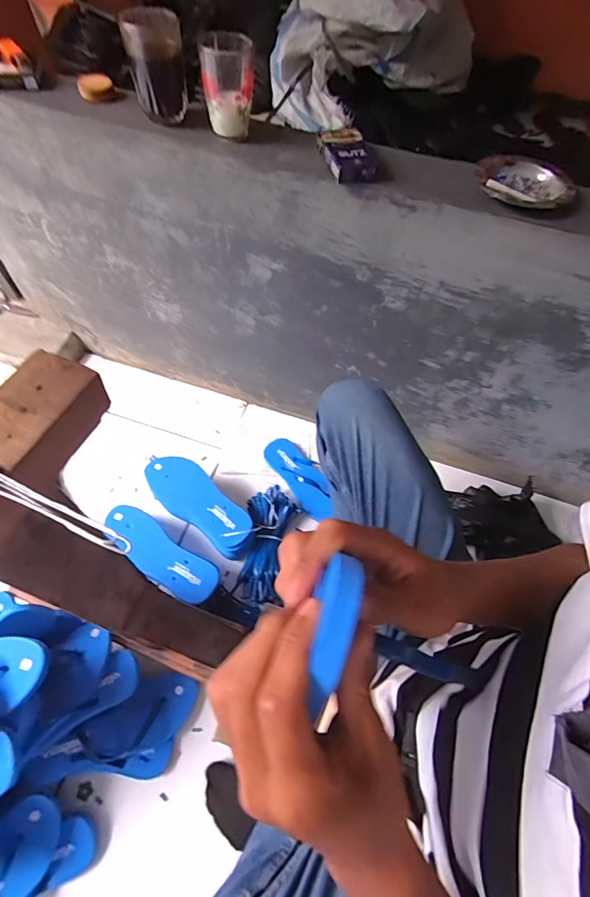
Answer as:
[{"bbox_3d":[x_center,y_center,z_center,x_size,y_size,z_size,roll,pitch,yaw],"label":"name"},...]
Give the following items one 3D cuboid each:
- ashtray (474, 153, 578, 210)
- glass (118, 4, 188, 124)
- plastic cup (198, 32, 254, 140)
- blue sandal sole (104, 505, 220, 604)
[{"bbox_3d":[0.286,-0.330,0.517,0.118,0.025,0.110,18,62,8],"label":"ashtray"},{"bbox_3d":[-0.179,-0.496,0.537,0.067,0.095,0.071,-8,62,-7],"label":"glass"},{"bbox_3d":[-0.085,-0.472,0.537,0.062,0.088,0.073,-4,61,-4],"label":"plastic cup"},{"bbox_3d":[-0.239,0.184,0.731,0.238,0.025,0.076,33,65,15],"label":"blue sandal sole"}]

